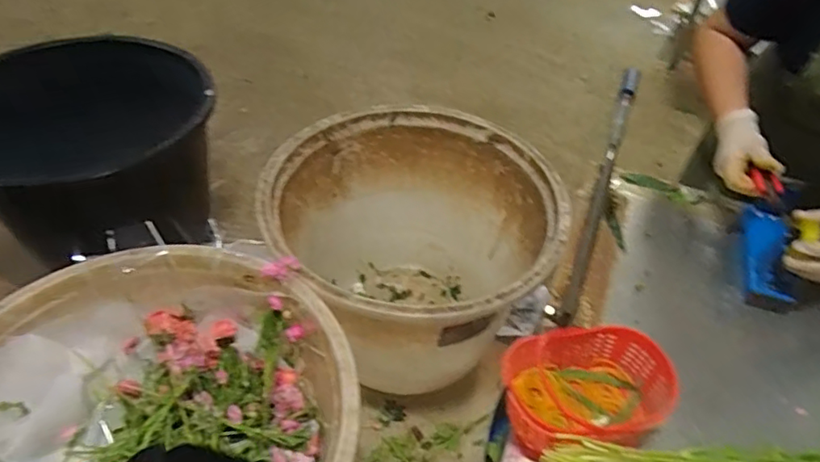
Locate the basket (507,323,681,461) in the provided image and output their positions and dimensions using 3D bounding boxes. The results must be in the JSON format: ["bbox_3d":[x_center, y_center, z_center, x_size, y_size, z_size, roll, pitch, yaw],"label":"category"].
[{"bbox_3d":[0.215,0.201,0.682,0.202,0.081,0.145,-1,45,-5],"label":"basket"}]

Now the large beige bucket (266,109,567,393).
[{"bbox_3d":[0.002,0.089,1.506,0.691,0.548,0.700,2,45,-2],"label":"large beige bucket"}]

